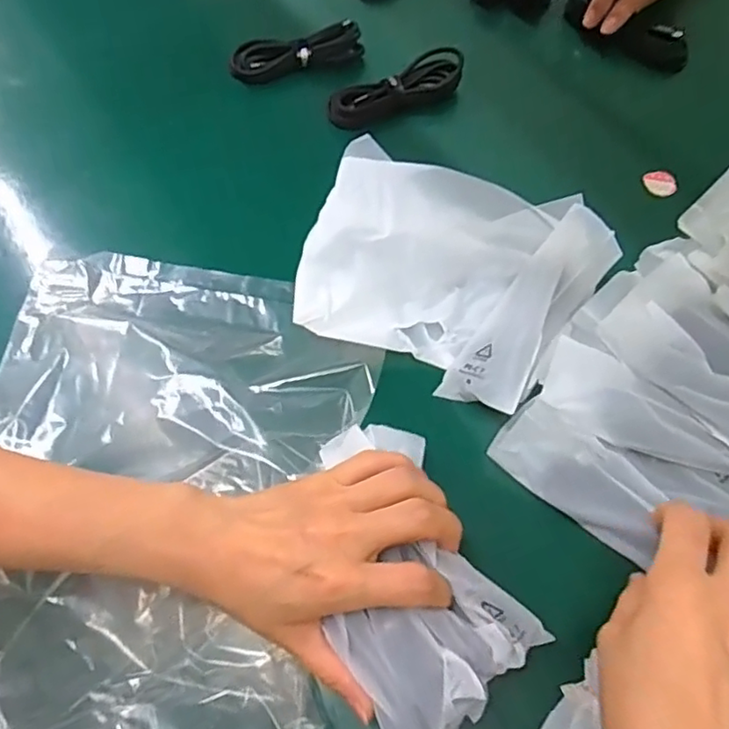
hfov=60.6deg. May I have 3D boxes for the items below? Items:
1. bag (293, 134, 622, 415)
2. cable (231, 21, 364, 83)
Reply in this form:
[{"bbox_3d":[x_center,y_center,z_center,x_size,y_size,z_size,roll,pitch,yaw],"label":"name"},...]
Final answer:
[{"bbox_3d":[0.053,-0.063,0.414,0.185,0.036,0.155,22,66,13],"label":"bag"},{"bbox_3d":[-0.058,-0.264,0.531,0.111,0.031,0.018,-12,24,1],"label":"cable"}]

